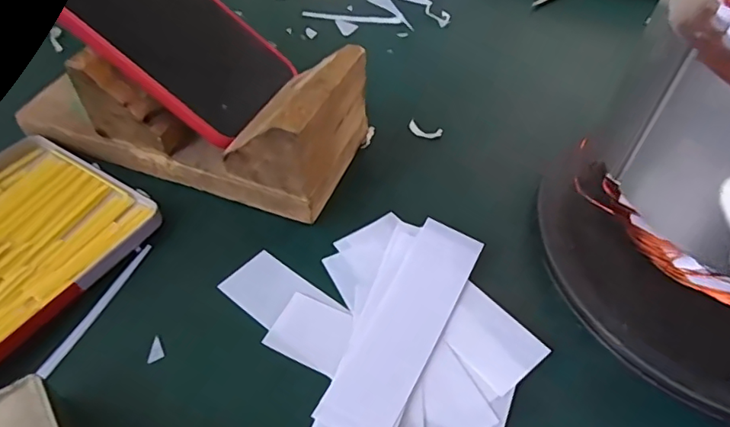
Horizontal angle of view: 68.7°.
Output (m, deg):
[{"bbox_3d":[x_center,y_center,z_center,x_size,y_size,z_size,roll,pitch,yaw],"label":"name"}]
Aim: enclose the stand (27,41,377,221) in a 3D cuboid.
[{"bbox_3d":[-0.096,-0.064,0.310,0.187,0.063,0.084,16,51,13],"label":"stand"}]

